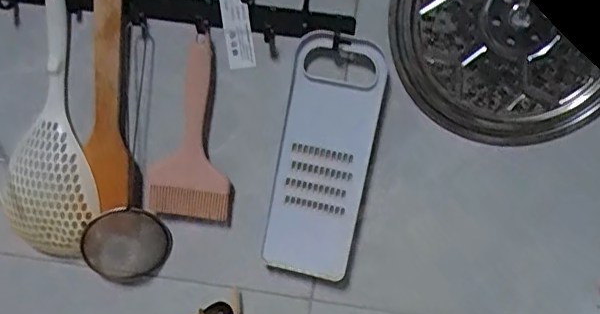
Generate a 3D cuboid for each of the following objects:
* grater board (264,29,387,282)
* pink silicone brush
[{"bbox_3d":[0.027,0.004,0.627,0.095,0.264,0.019,12,13,7],"label":"grater board"},{"bbox_3d":[-0.119,-0.029,0.650,0.091,0.201,0.029,3,17,-14],"label":"pink silicone brush"}]

